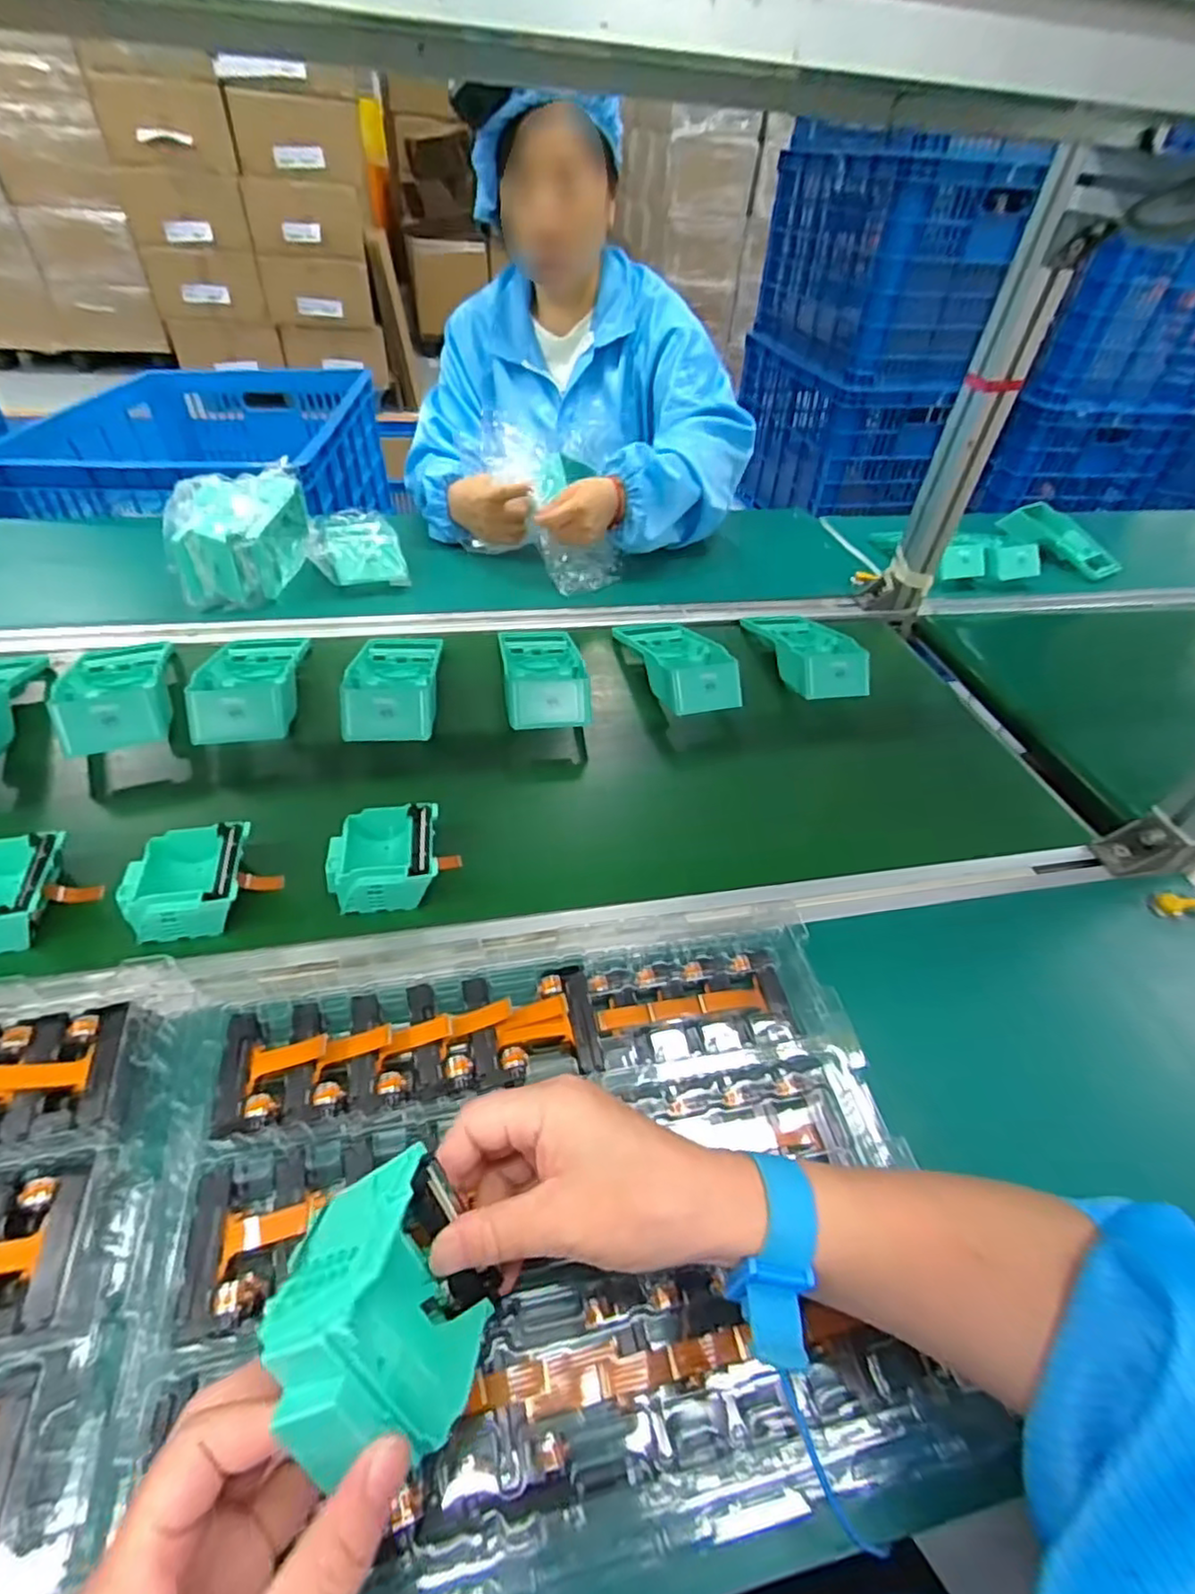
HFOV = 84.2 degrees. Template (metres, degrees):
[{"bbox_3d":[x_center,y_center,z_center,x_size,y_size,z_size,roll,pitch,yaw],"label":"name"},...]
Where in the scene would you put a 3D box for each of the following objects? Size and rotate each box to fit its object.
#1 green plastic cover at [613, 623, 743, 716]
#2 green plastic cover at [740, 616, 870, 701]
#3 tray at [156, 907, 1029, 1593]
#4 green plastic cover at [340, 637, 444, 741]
[{"bbox_3d":[0.088,-0.155,0.724,0.097,0.047,0.186,-11,48,-16],"label":"green plastic cover"},{"bbox_3d":[0.238,-0.172,0.758,0.098,0.044,0.186,-7,47,-12],"label":"green plastic cover"},{"bbox_3d":[-0.016,0.202,0.348,0.358,0.043,0.301,-5,46,-10],"label":"tray"},{"bbox_3d":[-0.203,-0.117,0.668,0.093,0.043,0.180,-6,34,-11],"label":"green plastic cover"}]

